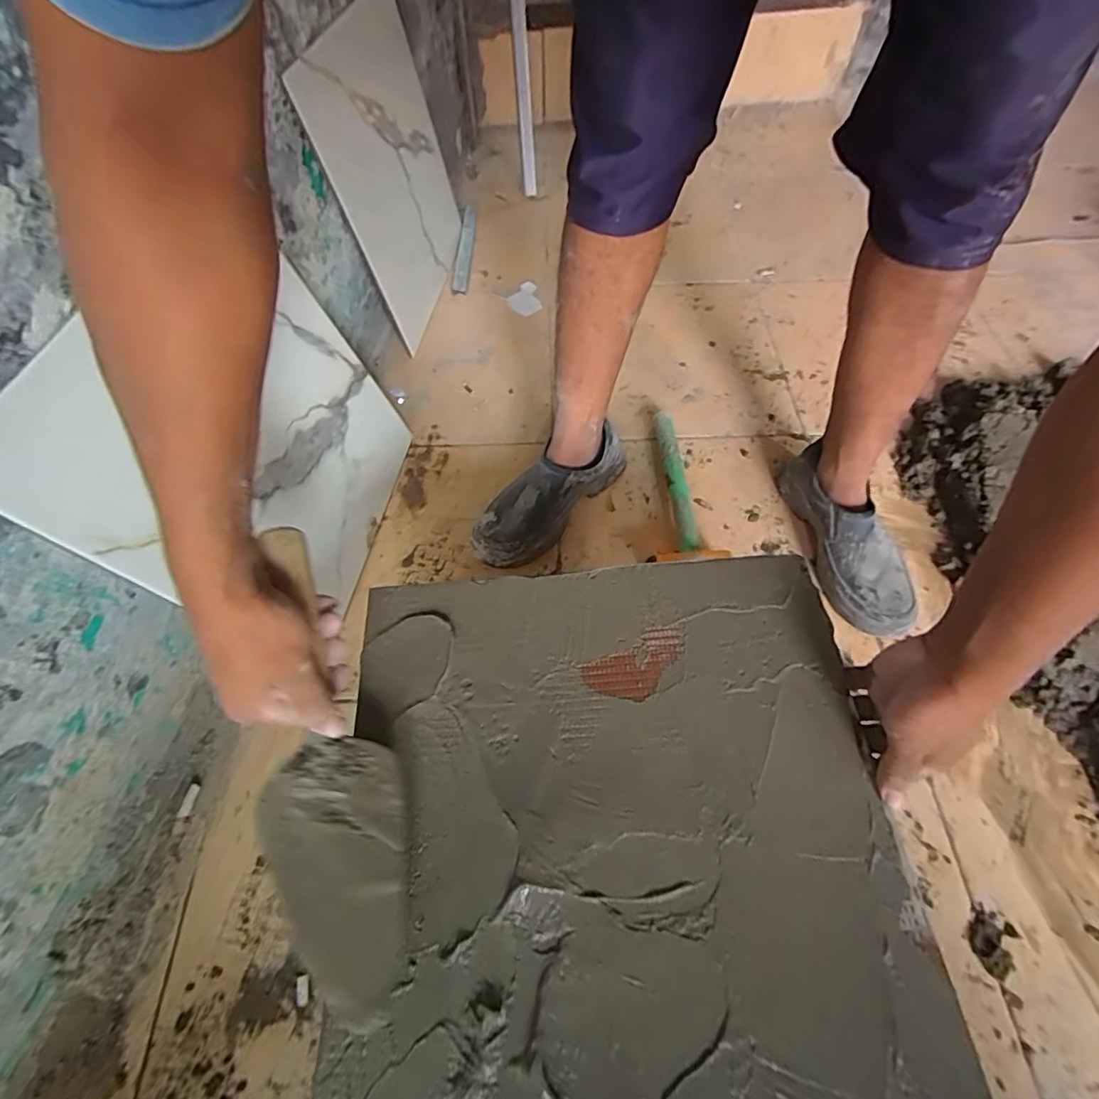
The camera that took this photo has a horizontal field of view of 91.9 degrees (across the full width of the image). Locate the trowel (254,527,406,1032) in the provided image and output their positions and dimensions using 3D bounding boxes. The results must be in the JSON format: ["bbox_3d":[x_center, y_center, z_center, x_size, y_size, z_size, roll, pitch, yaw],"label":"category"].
[{"bbox_3d":[-0.159,0.142,0.366,0.088,0.043,0.305,-13,79,-7],"label":"trowel"}]

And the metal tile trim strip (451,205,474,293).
[{"bbox_3d":[-0.174,-0.626,1.101,0.029,0.021,0.281,0,60,1],"label":"metal tile trim strip"}]

